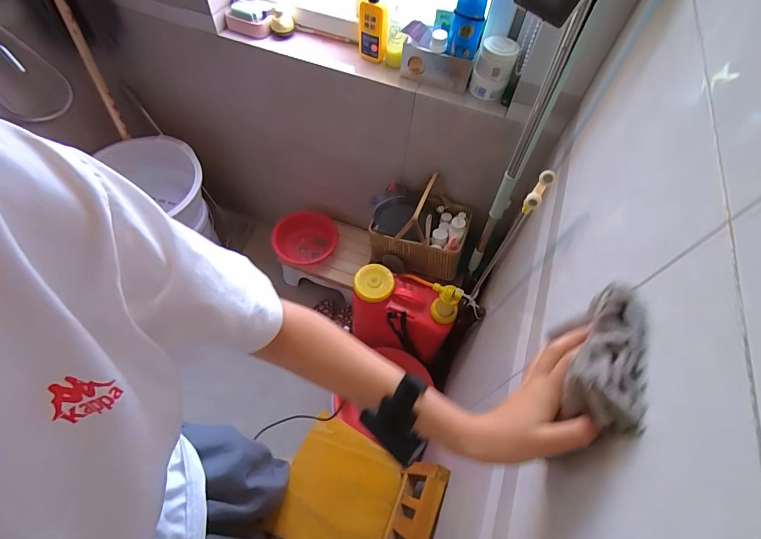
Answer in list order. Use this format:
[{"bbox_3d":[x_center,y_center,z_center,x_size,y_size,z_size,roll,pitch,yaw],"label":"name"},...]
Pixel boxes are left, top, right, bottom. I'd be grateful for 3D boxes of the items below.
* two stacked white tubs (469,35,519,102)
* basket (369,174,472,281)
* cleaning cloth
[{"bbox_3d":[0.281,-0.504,0.925,0.093,0.114,0.088,16,58,6],"label":"two stacked white tubs"},{"bbox_3d":[0.125,-0.138,1.177,0.297,0.238,0.227,12,58,3],"label":"basket"},{"bbox_3d":[0.182,0.066,0.296,0.046,0.040,0.115,20,70,9],"label":"cleaning cloth"}]

